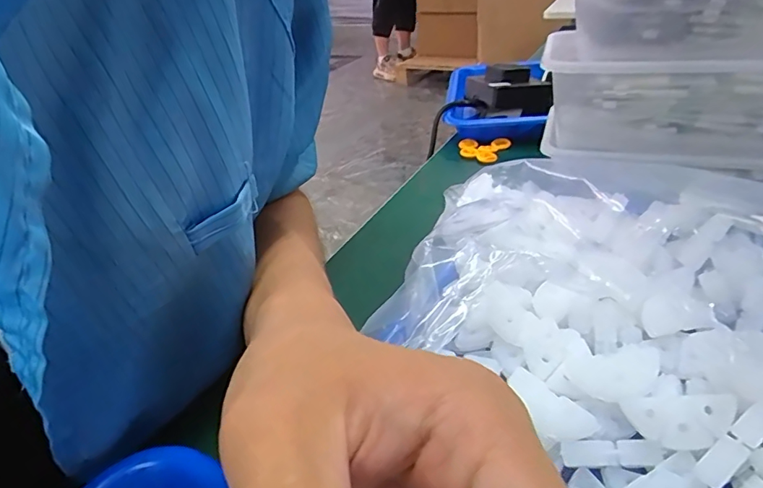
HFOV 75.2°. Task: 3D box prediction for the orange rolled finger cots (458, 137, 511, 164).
[{"bbox_3d":[0.102,-0.099,0.510,0.048,0.010,0.043,19,39,33],"label":"orange rolled finger cots"}]

